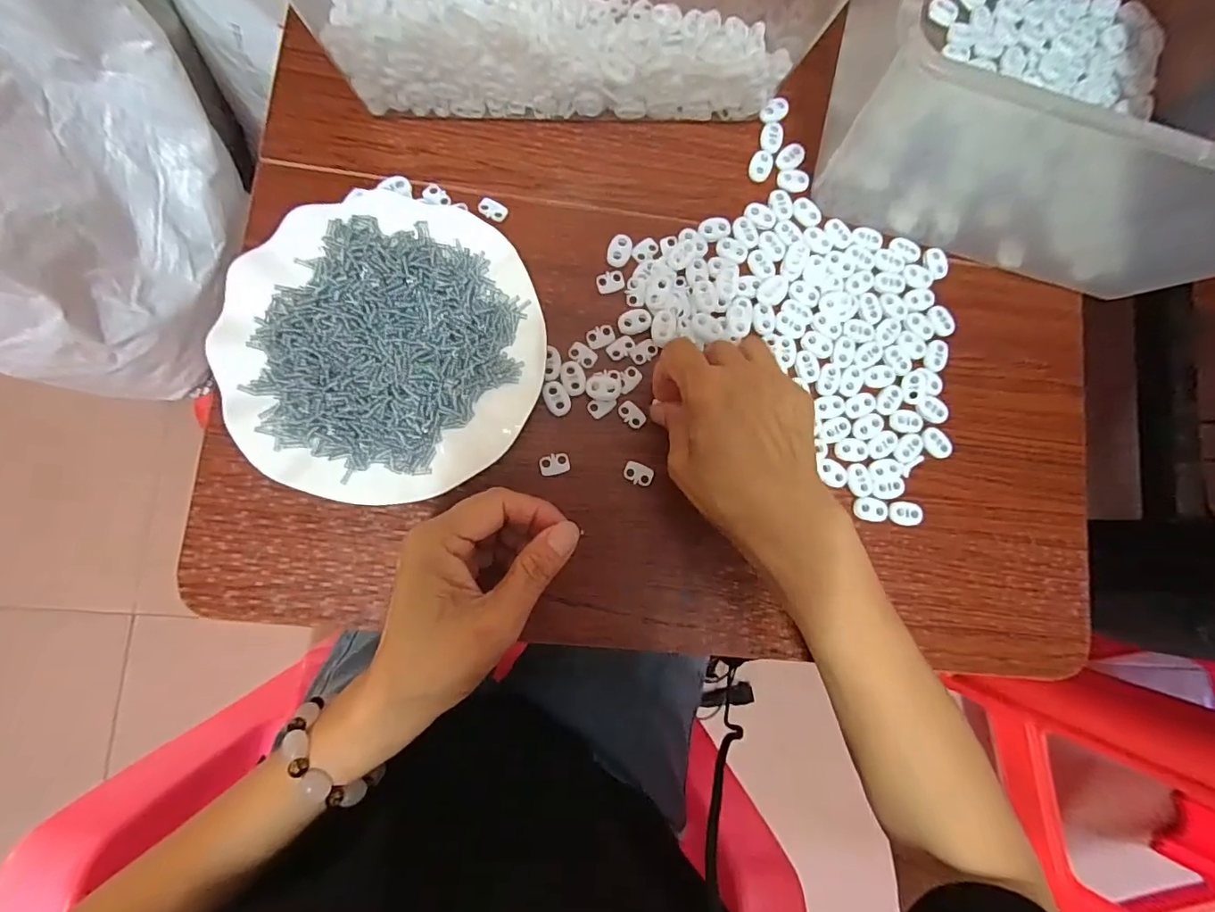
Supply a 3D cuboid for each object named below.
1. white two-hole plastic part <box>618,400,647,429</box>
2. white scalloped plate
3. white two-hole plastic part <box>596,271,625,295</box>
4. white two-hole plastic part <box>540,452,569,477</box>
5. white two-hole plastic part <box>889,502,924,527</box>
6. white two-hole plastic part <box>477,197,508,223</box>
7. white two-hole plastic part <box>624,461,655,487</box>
[{"bbox_3d":[0.016,-0.027,0.338,0.019,0.004,0.013,42,82,0],"label":"white two-hole plastic part"},{"bbox_3d":[-0.131,-0.066,0.318,0.179,0.027,0.182,1,84,-5],"label":"white scalloped plate"},{"bbox_3d":[0.002,-0.117,0.346,0.019,0.004,0.013,-18,86,-7],"label":"white two-hole plastic part"},{"bbox_3d":[-0.033,0.005,0.330,0.019,0.004,0.013,-12,85,-6],"label":"white two-hole plastic part"},{"bbox_3d":[0.198,0.038,0.345,0.021,0.004,0.016,9,88,8],"label":"white two-hole plastic part"},{"bbox_3d":[-0.077,-0.165,0.347,0.020,0.004,0.013,25,83,-2],"label":"white two-hole plastic part"},{"bbox_3d":[0.020,0.011,0.335,0.019,0.004,0.013,25,83,-2],"label":"white two-hole plastic part"}]

